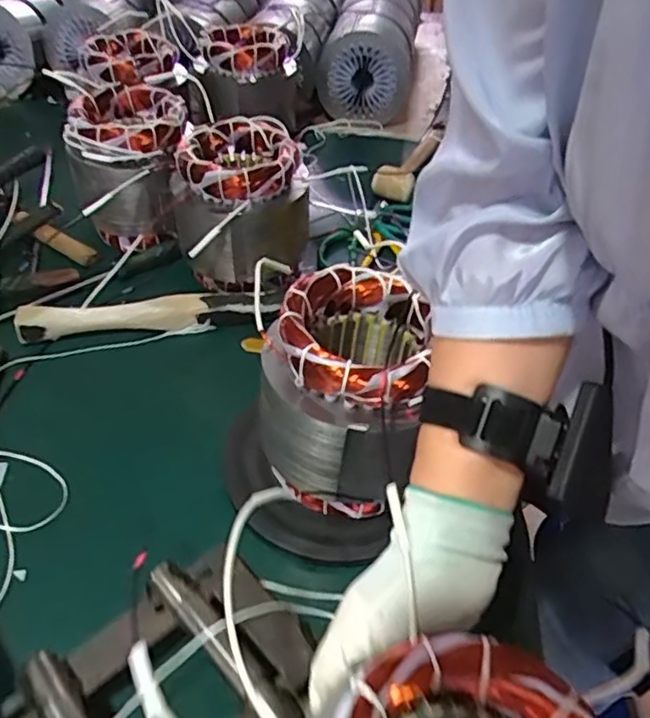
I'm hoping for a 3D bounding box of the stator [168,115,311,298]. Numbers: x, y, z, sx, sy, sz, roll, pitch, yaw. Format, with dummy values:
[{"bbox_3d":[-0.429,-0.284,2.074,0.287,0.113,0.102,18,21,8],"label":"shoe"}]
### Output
[{"bbox_3d":[-0.097,-0.179,0.735,0.141,0.156,0.141,-15,44,-13],"label":"stator"}]

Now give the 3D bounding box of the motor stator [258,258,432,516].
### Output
[{"bbox_3d":[0.015,0.029,0.500,0.122,0.155,0.135,7,43,11],"label":"motor stator"}]

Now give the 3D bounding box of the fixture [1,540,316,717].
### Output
[{"bbox_3d":[-0.099,0.215,0.397,0.191,0.061,0.139,-32,50,-28],"label":"fixture"}]

